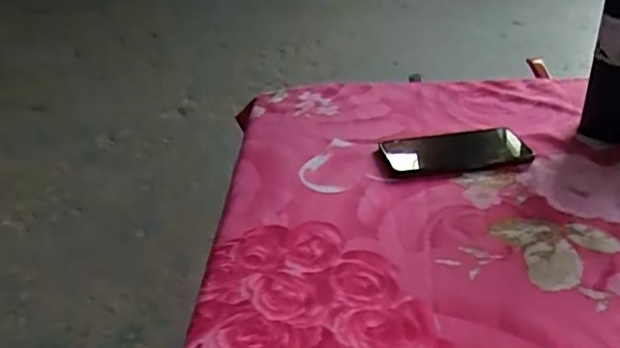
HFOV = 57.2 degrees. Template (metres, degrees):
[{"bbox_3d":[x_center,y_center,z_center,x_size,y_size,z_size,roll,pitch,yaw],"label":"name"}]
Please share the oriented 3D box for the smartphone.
[{"bbox_3d":[0.164,-0.027,0.654,0.165,0.013,0.078,-5,31,-1],"label":"smartphone"}]

